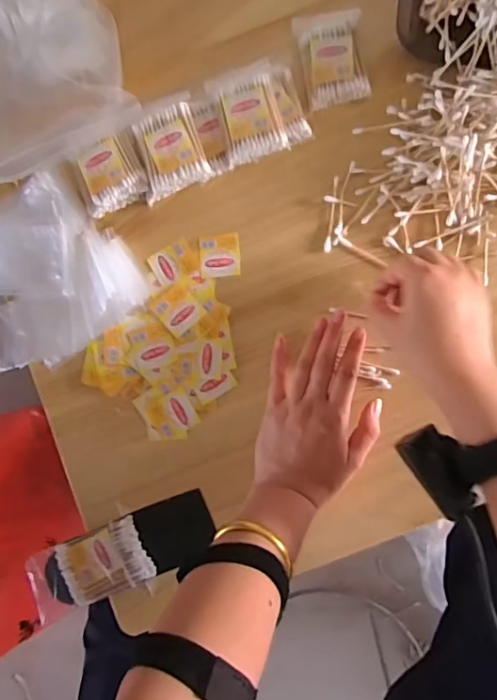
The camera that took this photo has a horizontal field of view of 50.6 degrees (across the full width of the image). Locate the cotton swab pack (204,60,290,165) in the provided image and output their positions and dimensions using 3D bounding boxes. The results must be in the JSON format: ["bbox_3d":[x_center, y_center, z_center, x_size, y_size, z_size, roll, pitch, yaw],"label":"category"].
[{"bbox_3d":[0.000,-0.224,0.502,0.060,0.029,0.089,-14,83,6],"label":"cotton swab pack"}]

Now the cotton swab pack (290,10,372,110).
[{"bbox_3d":[0.080,-0.282,0.500,0.059,0.010,0.093,-9,83,6],"label":"cotton swab pack"}]

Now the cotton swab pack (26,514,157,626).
[{"bbox_3d":[-0.150,0.207,0.502,0.112,0.034,0.062,-24,82,4],"label":"cotton swab pack"}]

